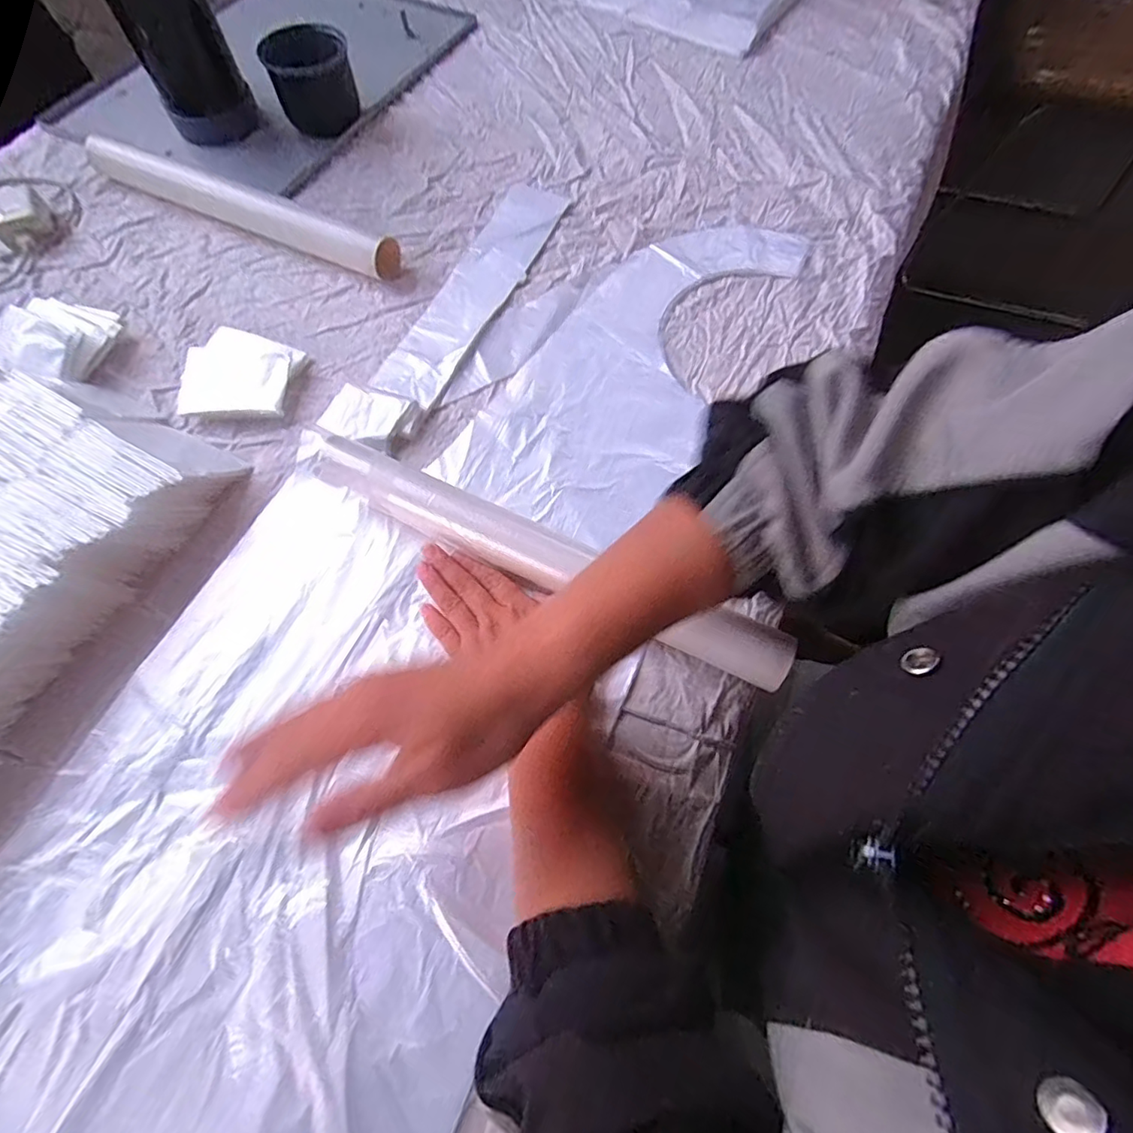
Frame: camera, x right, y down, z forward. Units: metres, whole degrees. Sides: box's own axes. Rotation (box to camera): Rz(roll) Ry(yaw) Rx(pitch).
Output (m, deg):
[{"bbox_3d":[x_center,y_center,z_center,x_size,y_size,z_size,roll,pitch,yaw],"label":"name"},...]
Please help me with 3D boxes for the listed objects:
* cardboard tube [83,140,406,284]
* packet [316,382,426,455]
[{"bbox_3d":[-0.333,-0.370,0.557,0.376,0.040,0.038,24,68,10],"label":"cardboard tube"},{"bbox_3d":[-0.164,-0.122,0.457,0.076,0.018,0.052,18,67,8],"label":"packet"}]

